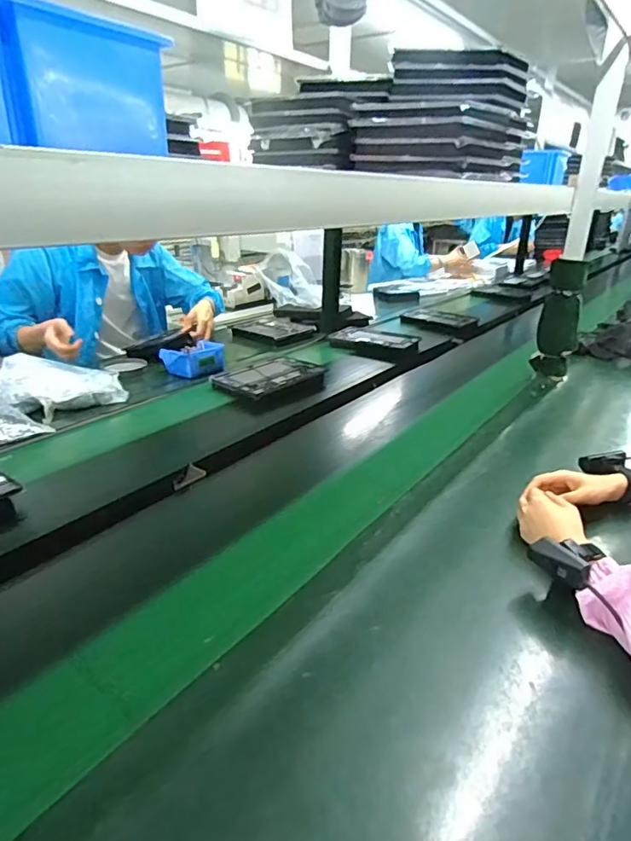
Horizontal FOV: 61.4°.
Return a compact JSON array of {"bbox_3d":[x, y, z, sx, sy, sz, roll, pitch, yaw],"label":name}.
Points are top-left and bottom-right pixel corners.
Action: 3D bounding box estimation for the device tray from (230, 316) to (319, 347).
[{"bbox_3d":[-0.130,-0.297,1.713,0.242,0.023,0.199,19,30,35],"label":"device tray"}]

